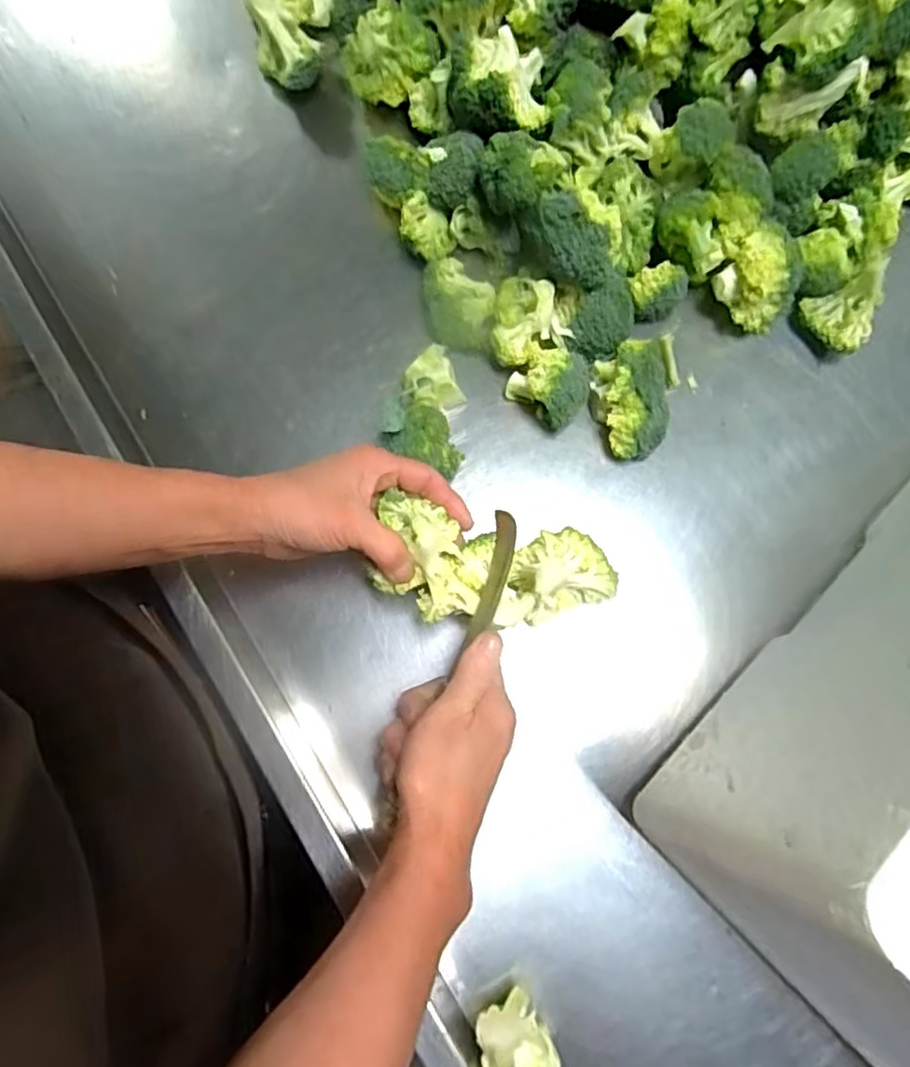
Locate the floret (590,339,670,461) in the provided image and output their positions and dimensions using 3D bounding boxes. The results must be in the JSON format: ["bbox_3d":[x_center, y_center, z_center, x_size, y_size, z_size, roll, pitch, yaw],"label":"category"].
[{"bbox_3d":[0.127,-0.100,0.475,0.052,0.057,0.089,3,79,2],"label":"floret"}]

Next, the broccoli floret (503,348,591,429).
[{"bbox_3d":[0.070,-0.107,0.480,0.055,0.045,0.048,38,82,8],"label":"broccoli floret"}]

